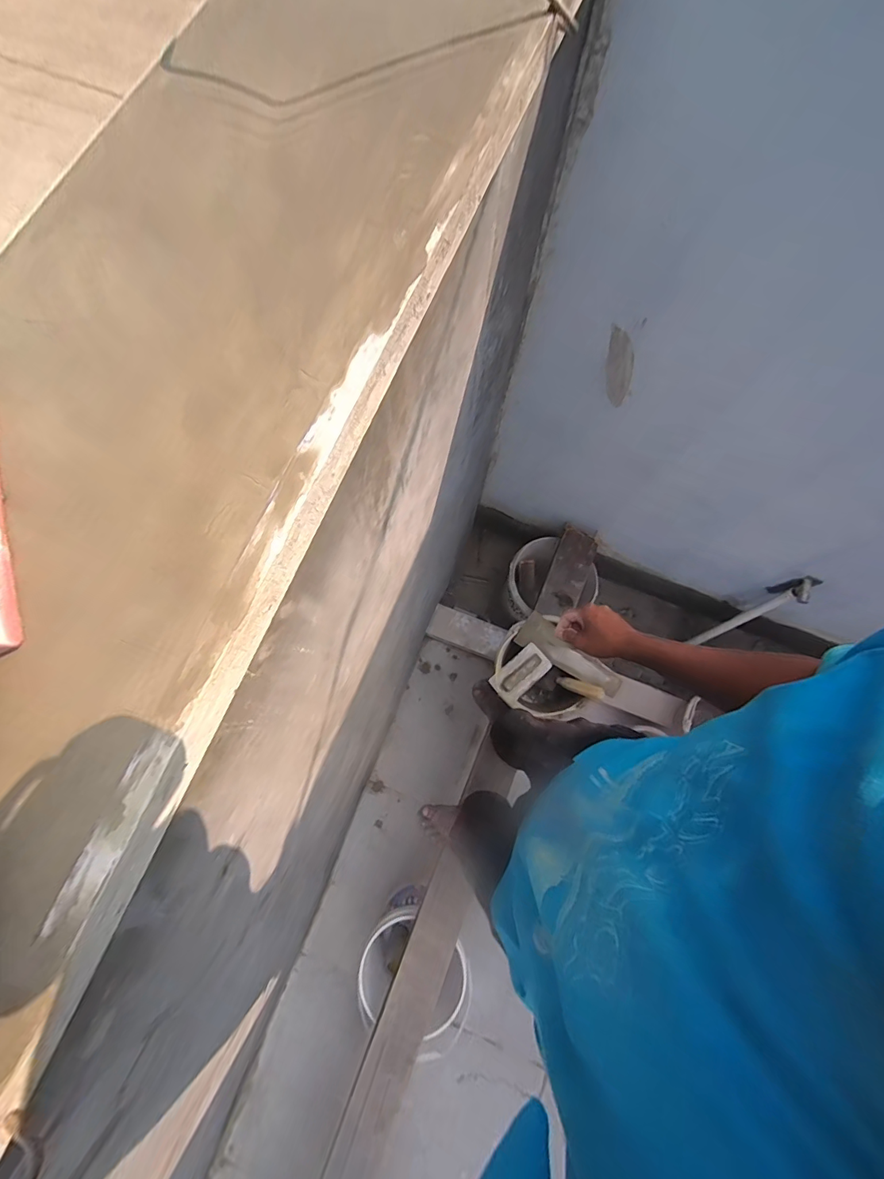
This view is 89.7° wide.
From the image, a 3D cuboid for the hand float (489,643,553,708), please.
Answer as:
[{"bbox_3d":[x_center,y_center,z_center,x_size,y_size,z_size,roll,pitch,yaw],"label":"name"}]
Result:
[{"bbox_3d":[0.207,0.216,1.151,0.157,0.031,0.083,-42,80,-9],"label":"hand float"}]

